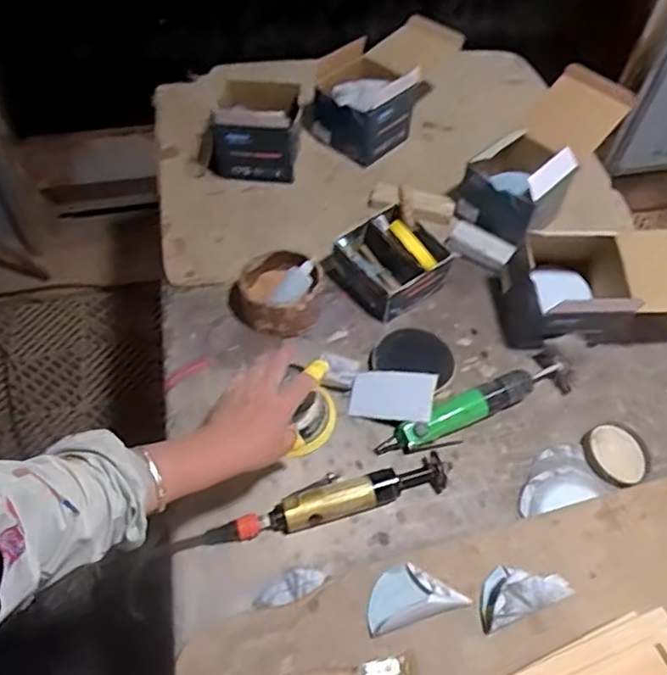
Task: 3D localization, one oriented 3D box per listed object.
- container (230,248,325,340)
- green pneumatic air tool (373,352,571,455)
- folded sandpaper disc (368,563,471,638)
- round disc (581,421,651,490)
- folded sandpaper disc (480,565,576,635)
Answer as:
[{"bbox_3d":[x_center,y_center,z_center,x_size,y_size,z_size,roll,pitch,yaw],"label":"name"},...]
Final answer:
[{"bbox_3d":[-0.085,-0.070,0.915,0.131,0.076,0.123,2,55,-2],"label":"container"},{"bbox_3d":[0.194,0.095,0.817,0.287,0.040,0.064,-23,59,-18],"label":"green pneumatic air tool"},{"bbox_3d":[0.086,0.282,0.675,0.109,0.019,0.060,-13,57,-12],"label":"folded sandpaper disc"},{"bbox_3d":[0.378,0.151,0.803,0.093,0.013,0.084,-28,61,-21],"label":"round disc"},{"bbox_3d":[0.210,0.280,0.680,0.112,0.040,0.053,-17,58,-15],"label":"folded sandpaper disc"}]

